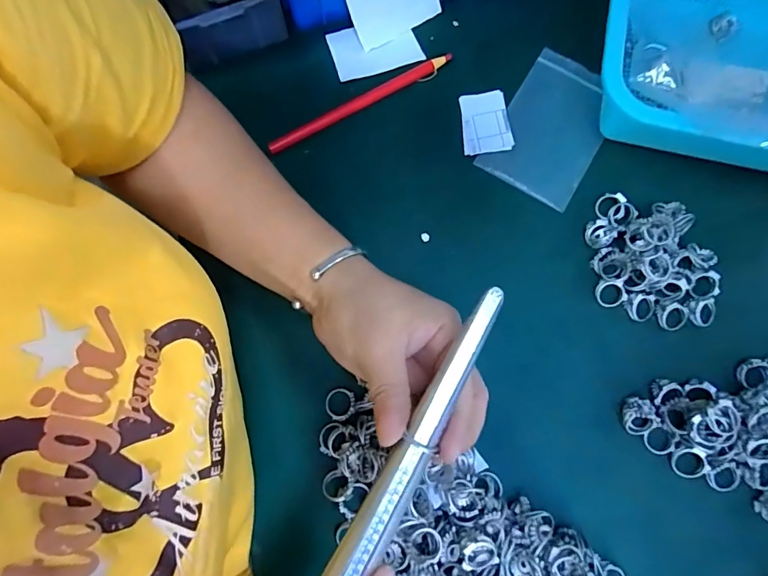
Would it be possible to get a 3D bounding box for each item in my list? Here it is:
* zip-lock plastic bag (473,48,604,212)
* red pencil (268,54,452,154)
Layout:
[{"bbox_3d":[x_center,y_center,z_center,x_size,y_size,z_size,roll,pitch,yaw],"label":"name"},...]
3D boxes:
[{"bbox_3d":[0.136,-0.129,0.358,0.077,0.004,0.121,31,81,6],"label":"zip-lock plastic bag"},{"bbox_3d":[-0.019,-0.151,0.364,0.165,0.008,0.008,-30,80,-5],"label":"red pencil"}]

